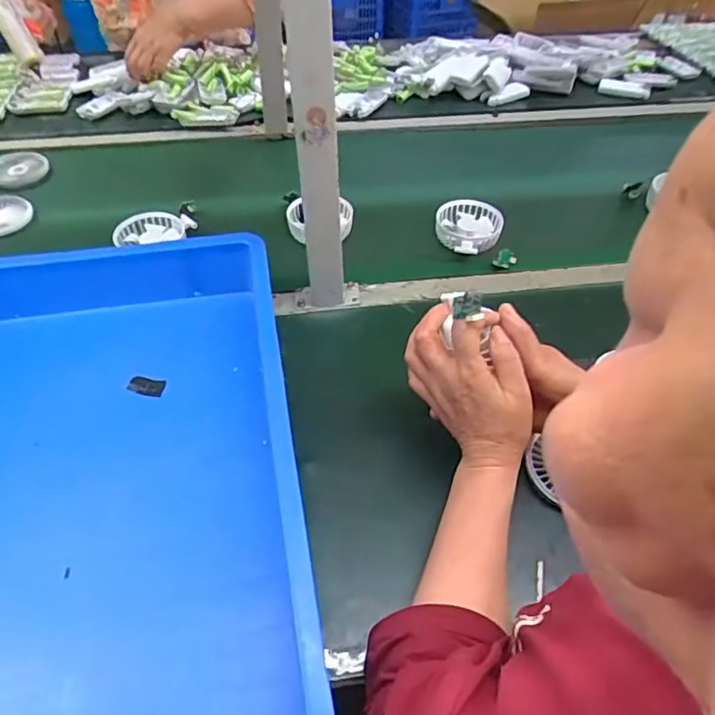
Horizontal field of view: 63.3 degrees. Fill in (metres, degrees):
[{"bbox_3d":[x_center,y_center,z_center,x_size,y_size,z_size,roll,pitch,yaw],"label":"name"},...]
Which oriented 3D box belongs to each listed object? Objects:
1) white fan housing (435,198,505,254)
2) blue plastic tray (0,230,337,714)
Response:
[{"bbox_3d":[0.161,-0.185,0.819,0.097,0.030,0.094,1,47,-1],"label":"white fan housing"},{"bbox_3d":[-0.252,0.121,0.491,0.396,0.090,0.572,-9,48,-10],"label":"blue plastic tray"}]

